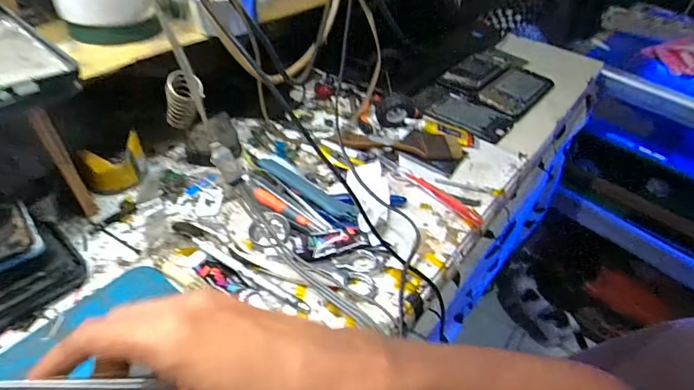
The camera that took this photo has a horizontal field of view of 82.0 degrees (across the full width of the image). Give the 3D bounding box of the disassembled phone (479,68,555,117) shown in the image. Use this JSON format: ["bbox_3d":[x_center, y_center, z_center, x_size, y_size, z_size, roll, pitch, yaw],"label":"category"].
[{"bbox_3d":[0.278,-0.175,0.654,0.073,0.012,0.152,34,51,27],"label":"disassembled phone"}]

